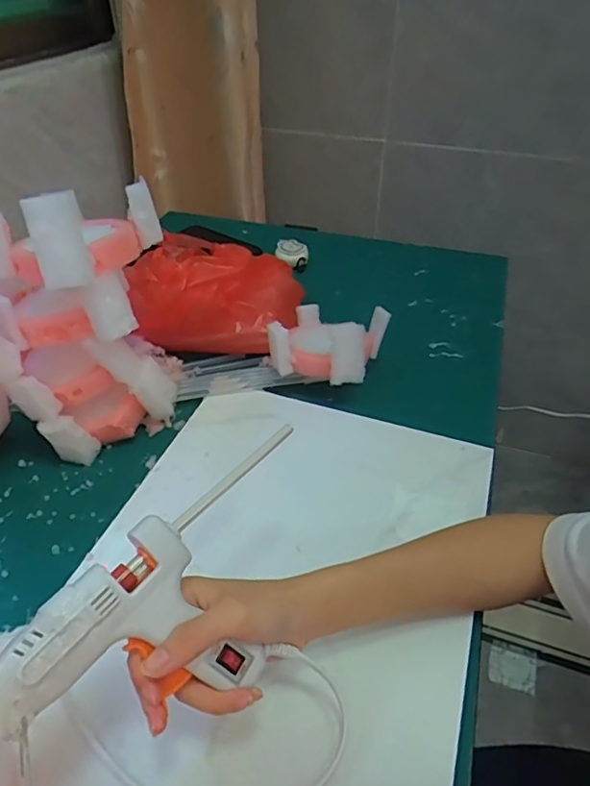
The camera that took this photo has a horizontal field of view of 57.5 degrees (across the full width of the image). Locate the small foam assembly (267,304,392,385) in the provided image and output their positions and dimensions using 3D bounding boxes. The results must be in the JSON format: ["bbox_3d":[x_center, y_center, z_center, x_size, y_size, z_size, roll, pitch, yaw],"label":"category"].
[{"bbox_3d":[0.038,-0.056,0.591,0.109,0.074,0.111,15,43,17],"label":"small foam assembly"}]

